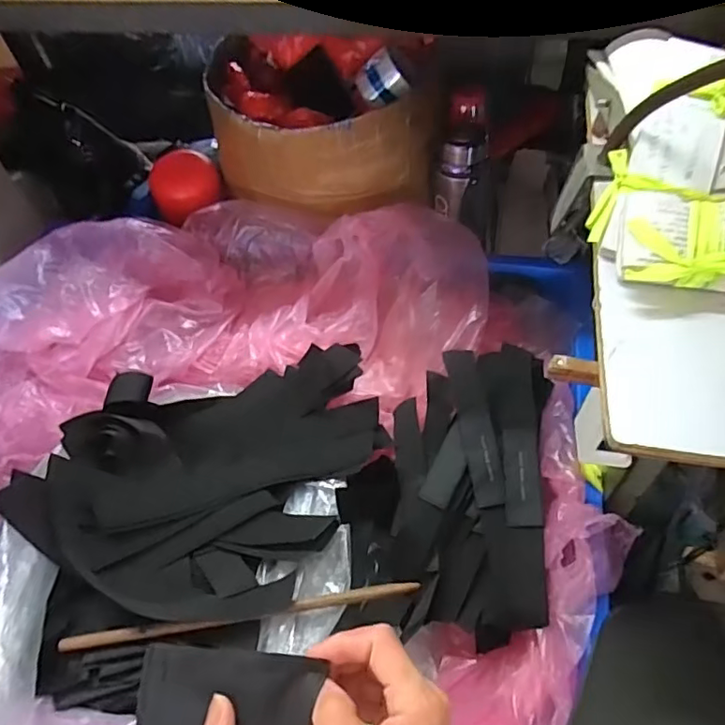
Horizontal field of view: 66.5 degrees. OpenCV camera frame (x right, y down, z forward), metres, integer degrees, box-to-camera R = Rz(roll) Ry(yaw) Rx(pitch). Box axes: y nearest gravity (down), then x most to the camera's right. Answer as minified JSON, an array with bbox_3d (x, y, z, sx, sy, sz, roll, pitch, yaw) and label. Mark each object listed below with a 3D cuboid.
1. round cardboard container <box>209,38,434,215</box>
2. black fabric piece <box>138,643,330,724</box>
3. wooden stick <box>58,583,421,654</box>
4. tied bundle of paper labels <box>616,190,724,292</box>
[{"bbox_3d":[-0.071,-0.341,0.822,0.246,0.177,0.309,-40,61,-21],"label":"round cardboard container"},{"bbox_3d":[-0.073,0.182,0.301,0.098,0.007,0.046,2,74,4],"label":"black fabric piece"},{"bbox_3d":[-0.119,0.250,0.545,0.350,0.013,0.015,-9,55,-1],"label":"wooden stick"},{"bbox_3d":[0.240,-0.081,0.382,0.121,0.026,0.067,7,77,8],"label":"tied bundle of paper labels"}]

